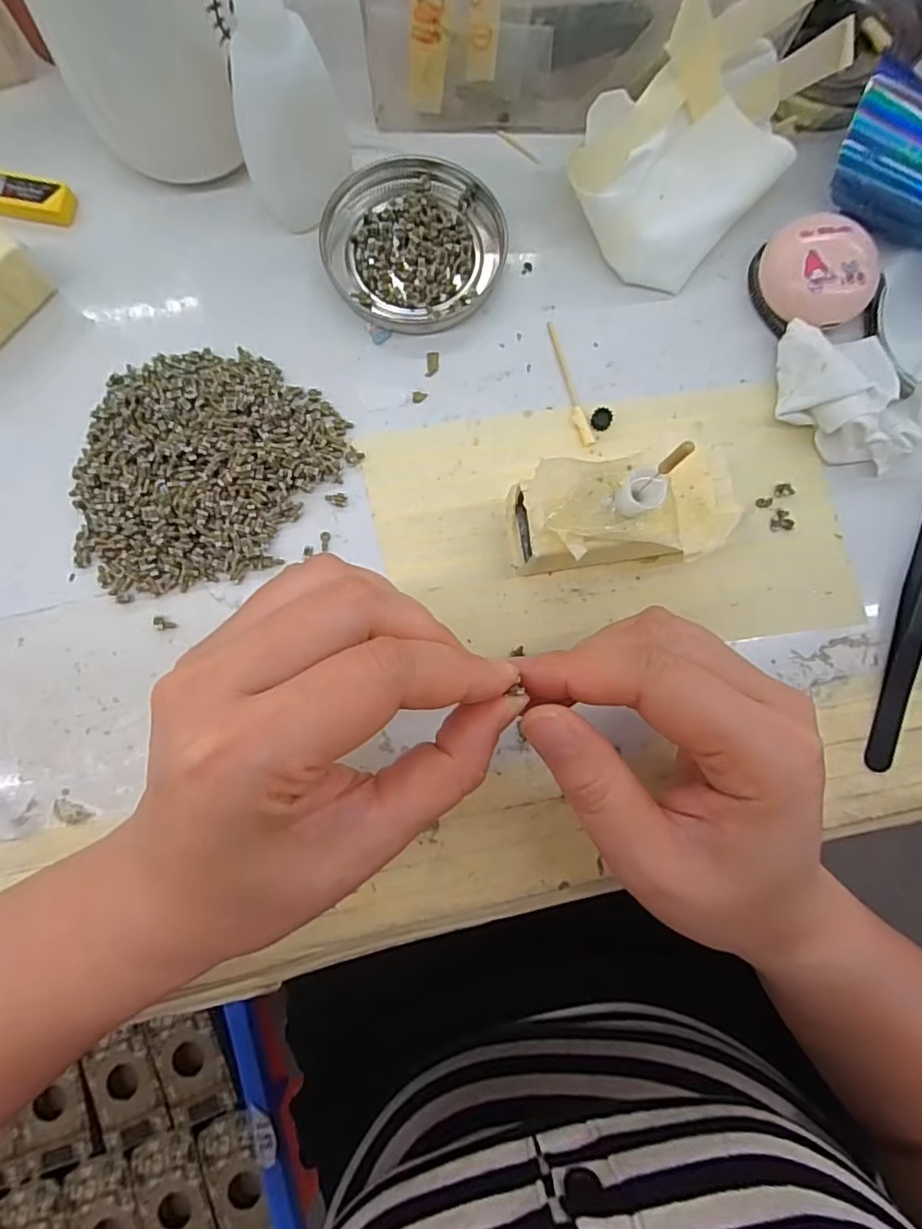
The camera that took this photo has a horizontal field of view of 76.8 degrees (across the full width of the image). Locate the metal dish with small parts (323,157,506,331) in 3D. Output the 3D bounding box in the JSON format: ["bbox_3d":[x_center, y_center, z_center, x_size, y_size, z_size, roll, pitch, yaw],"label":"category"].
[{"bbox_3d":[-0.020,-0.166,0.258,0.077,0.009,0.081,0,82,-2],"label":"metal dish with small parts"}]

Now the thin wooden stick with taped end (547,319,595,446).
[{"bbox_3d":[0.046,-0.101,0.254,0.006,0.004,0.060,-16,83,-4],"label":"thin wooden stick with taped end"}]

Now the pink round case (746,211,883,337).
[{"bbox_3d":[0.154,-0.147,0.252,0.042,0.024,0.044,0,82,-2],"label":"pink round case"}]

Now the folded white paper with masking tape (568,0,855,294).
[{"bbox_3d":[0.100,-0.202,0.242,0.065,0.058,0.108,43,83,4],"label":"folded white paper with masking tape"}]

